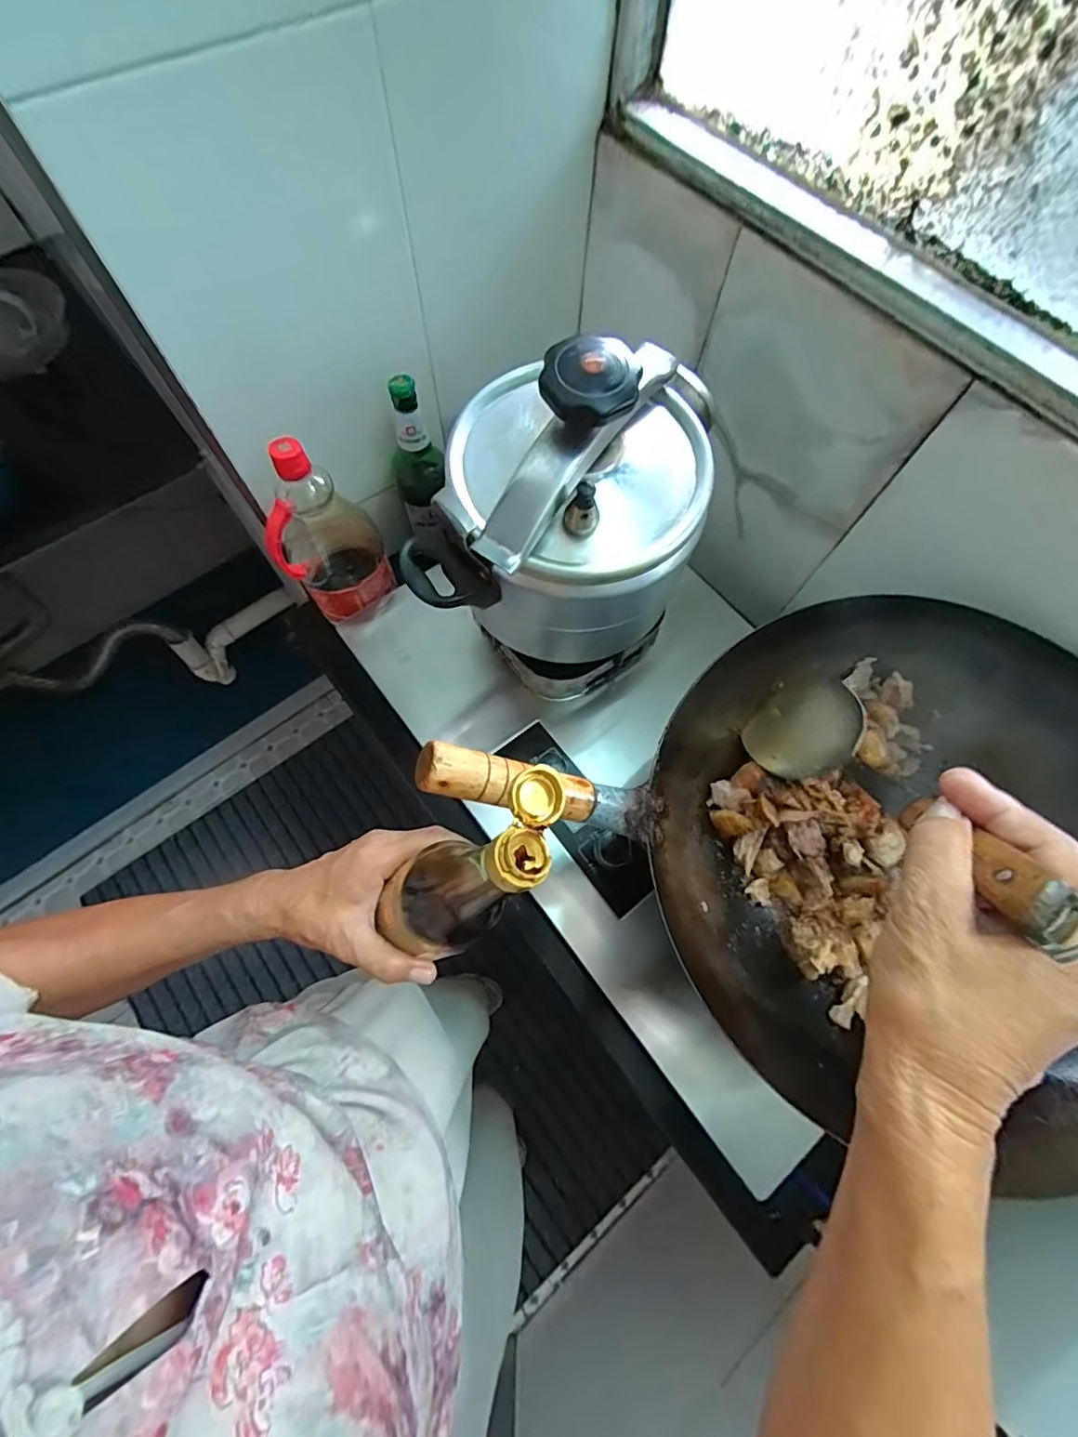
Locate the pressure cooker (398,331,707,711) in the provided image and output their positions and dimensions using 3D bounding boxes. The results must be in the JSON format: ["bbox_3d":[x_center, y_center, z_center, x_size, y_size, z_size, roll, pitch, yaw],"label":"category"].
[{"bbox_3d":[0.019,-0.188,0.531,0.248,0.323,0.214,2,69,-1],"label":"pressure cooker"}]

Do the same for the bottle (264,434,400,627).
[{"bbox_3d":[-0.253,-0.217,0.629,0.111,0.232,0.104,-18,71,-8],"label":"bottle"}]

